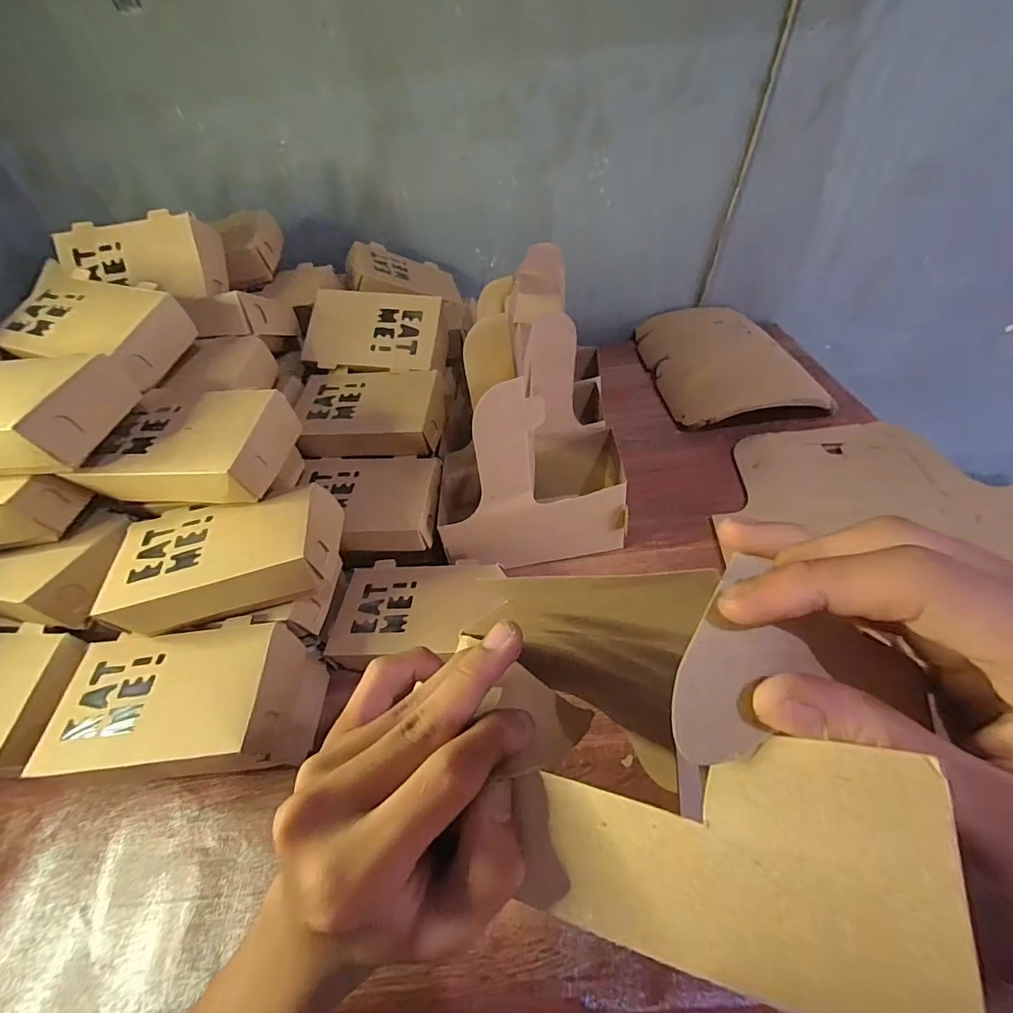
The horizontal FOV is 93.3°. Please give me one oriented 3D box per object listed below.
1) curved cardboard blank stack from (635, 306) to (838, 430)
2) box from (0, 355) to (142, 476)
[{"bbox_3d":[0.312,-0.217,0.707,0.187,0.036,0.286,-7,45,1],"label":"curved cardboard blank stack"},{"bbox_3d":[-0.370,-0.064,0.349,0.155,0.050,0.097,-3,46,4],"label":"box"}]

